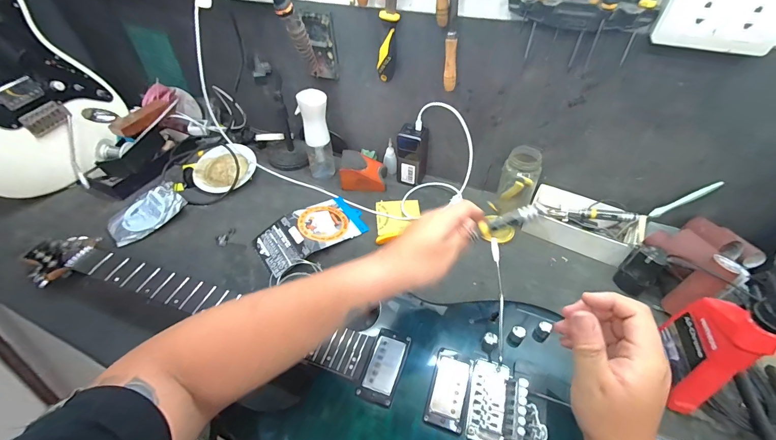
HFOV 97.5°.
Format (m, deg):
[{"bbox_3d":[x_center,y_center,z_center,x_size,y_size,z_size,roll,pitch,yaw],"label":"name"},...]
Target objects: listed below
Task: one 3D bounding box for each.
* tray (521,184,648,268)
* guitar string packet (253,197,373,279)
[{"bbox_3d":[0.356,0.003,0.630,0.184,0.048,0.104,24,51,23],"label":"tray"},{"bbox_3d":[-0.148,0.022,0.652,0.199,0.026,0.108,-26,51,-22],"label":"guitar string packet"}]

